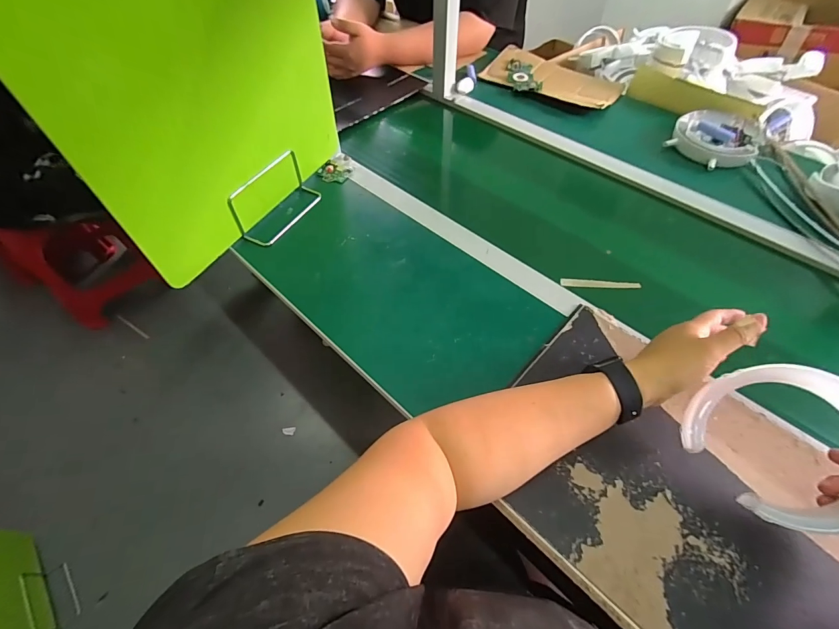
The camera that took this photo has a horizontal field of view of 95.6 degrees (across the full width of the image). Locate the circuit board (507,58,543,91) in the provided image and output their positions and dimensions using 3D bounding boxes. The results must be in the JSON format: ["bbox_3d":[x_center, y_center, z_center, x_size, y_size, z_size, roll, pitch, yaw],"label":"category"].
[{"bbox_3d":[0.242,-0.563,0.894,0.066,0.015,0.145,-1,54,0],"label":"circuit board"}]

